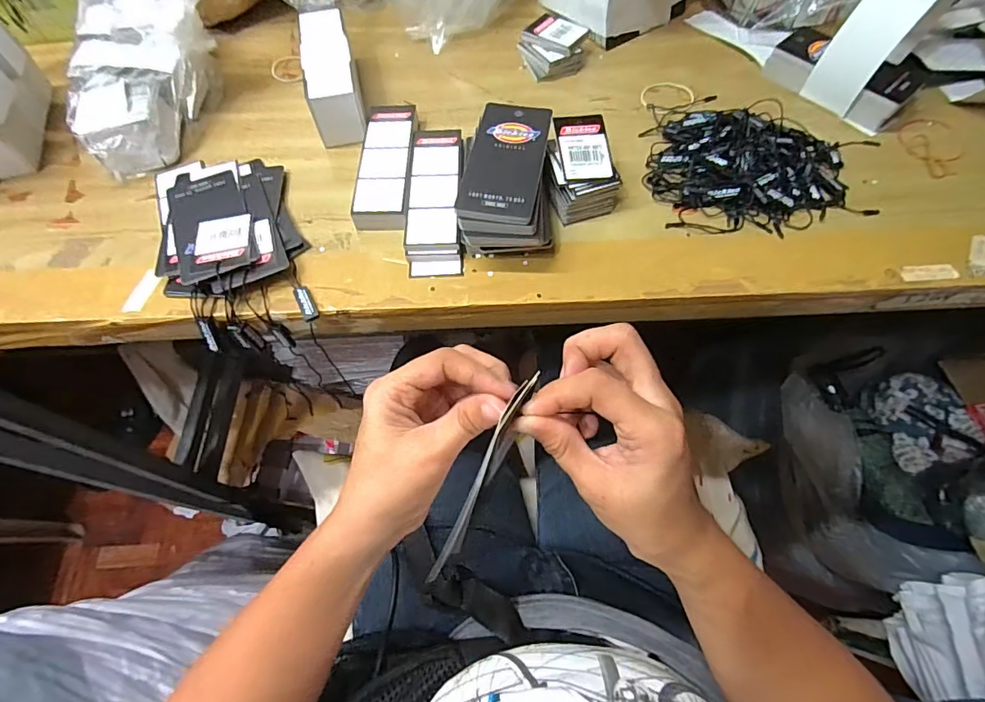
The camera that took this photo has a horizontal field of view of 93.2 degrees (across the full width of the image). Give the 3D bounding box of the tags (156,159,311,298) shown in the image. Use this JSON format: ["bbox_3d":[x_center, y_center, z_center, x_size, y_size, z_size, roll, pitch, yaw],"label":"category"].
[{"bbox_3d":[-0.196,-0.100,0.339,0.092,0.021,0.144,-22,65,-10],"label":"tags"}]

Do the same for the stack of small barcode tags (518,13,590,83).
[{"bbox_3d":[0.056,-0.279,0.428,0.056,0.025,0.055,-25,65,-11],"label":"stack of small barcode tags"}]

